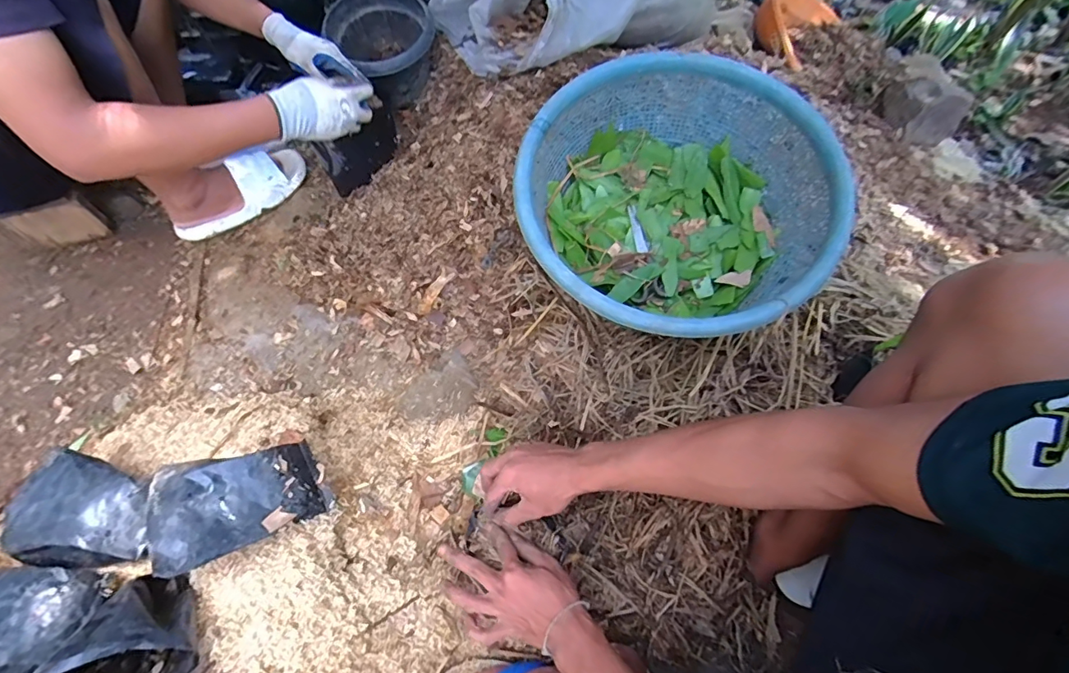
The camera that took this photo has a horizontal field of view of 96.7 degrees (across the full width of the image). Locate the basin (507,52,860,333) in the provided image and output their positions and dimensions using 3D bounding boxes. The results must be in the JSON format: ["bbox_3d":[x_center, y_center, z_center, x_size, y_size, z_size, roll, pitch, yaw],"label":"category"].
[{"bbox_3d":[0.164,-0.157,0.581,0.349,0.152,0.349,0,60,-1],"label":"basin"}]

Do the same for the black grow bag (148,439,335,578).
[{"bbox_3d":[-0.326,0.174,0.524,0.164,0.045,0.115,-13,68,-42],"label":"black grow bag"}]

